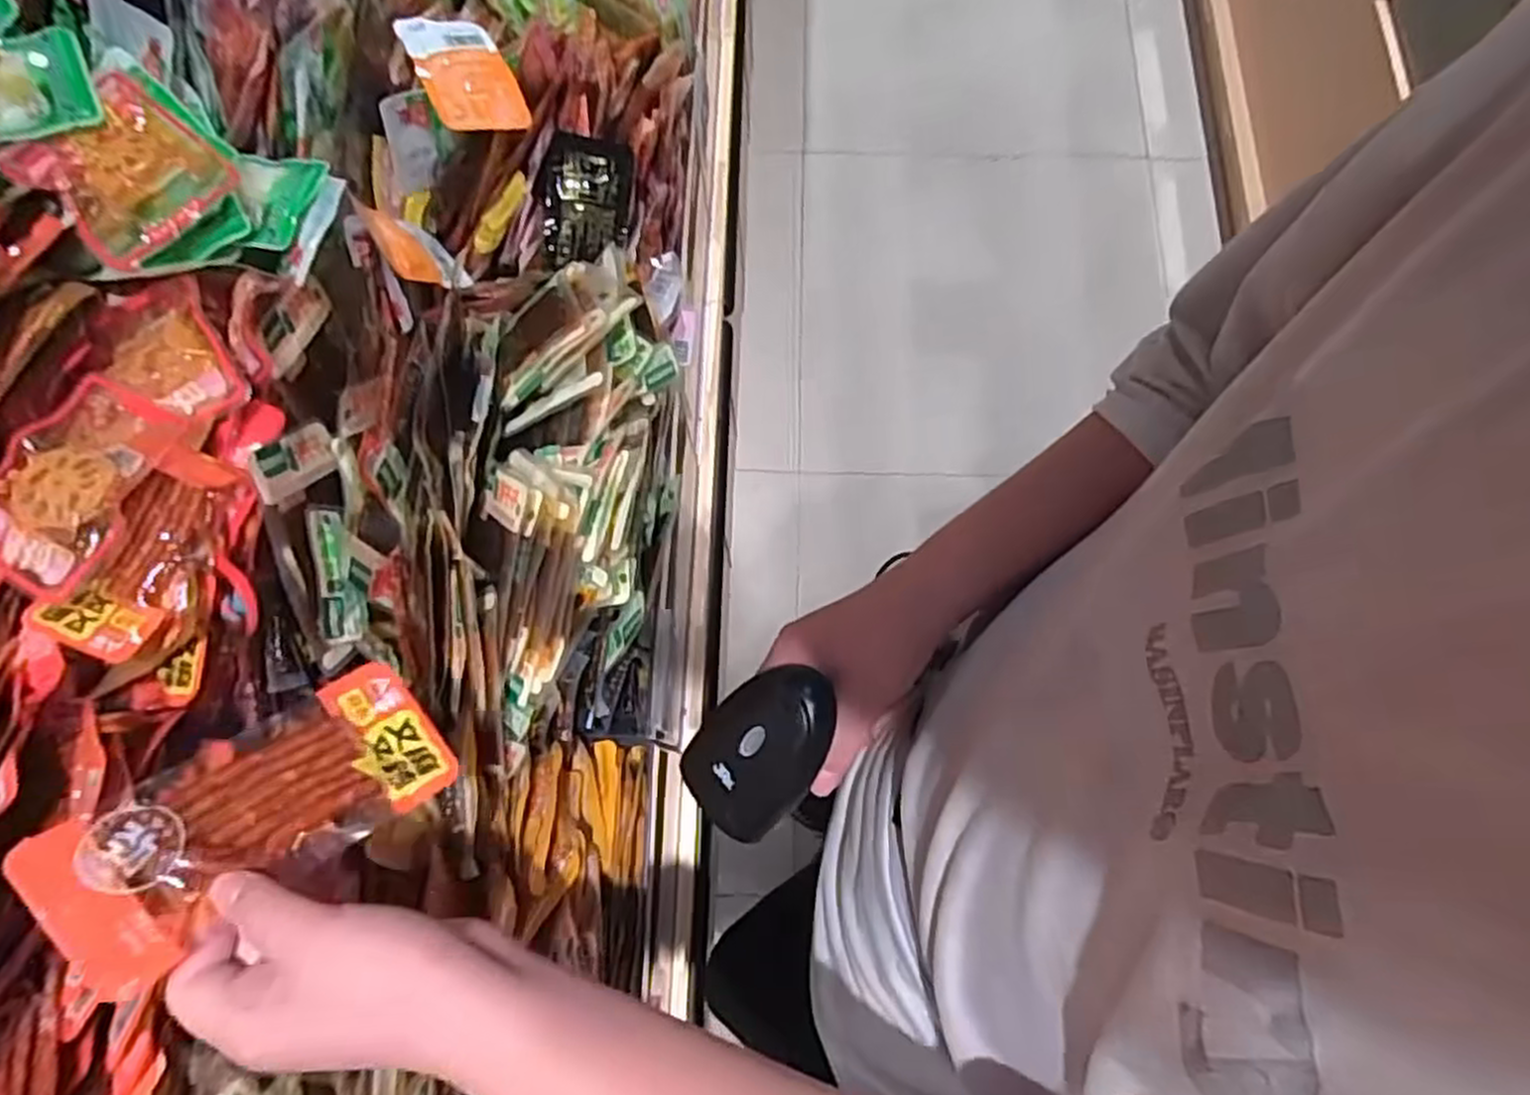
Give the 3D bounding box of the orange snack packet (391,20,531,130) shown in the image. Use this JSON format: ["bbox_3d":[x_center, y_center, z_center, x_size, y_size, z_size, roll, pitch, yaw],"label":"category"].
[{"bbox_3d":[-0.238,-0.374,0.616,0.069,0.018,0.113,-25,75,-23],"label":"orange snack packet"}]

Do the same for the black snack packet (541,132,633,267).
[{"bbox_3d":[-0.152,-0.296,0.672,0.074,0.013,0.100,0,108,-24],"label":"black snack packet"}]

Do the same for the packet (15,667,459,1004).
[{"bbox_3d":[-0.221,0.114,0.346,0.071,0.010,0.150,52,44,6],"label":"packet"}]

